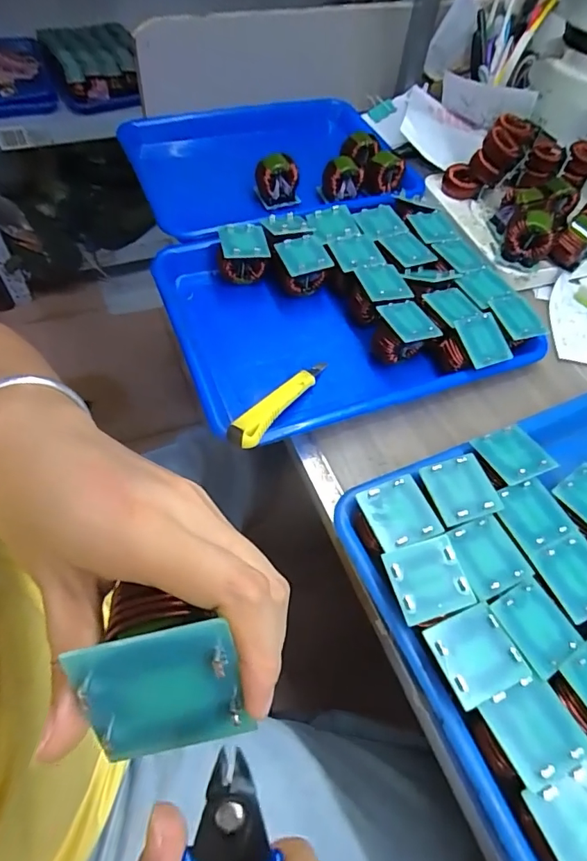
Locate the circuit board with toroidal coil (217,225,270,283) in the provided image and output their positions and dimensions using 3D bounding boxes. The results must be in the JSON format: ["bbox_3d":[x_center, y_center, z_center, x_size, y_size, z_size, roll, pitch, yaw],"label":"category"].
[{"bbox_3d":[-0.052,-0.175,0.478,0.045,0.047,0.051,-11,59,-12],"label":"circuit board with toroidal coil"}]

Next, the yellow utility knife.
[{"bbox_3d":[-0.008,-0.028,0.397,0.022,0.010,0.142,30,42,14],"label":"yellow utility knife"}]

